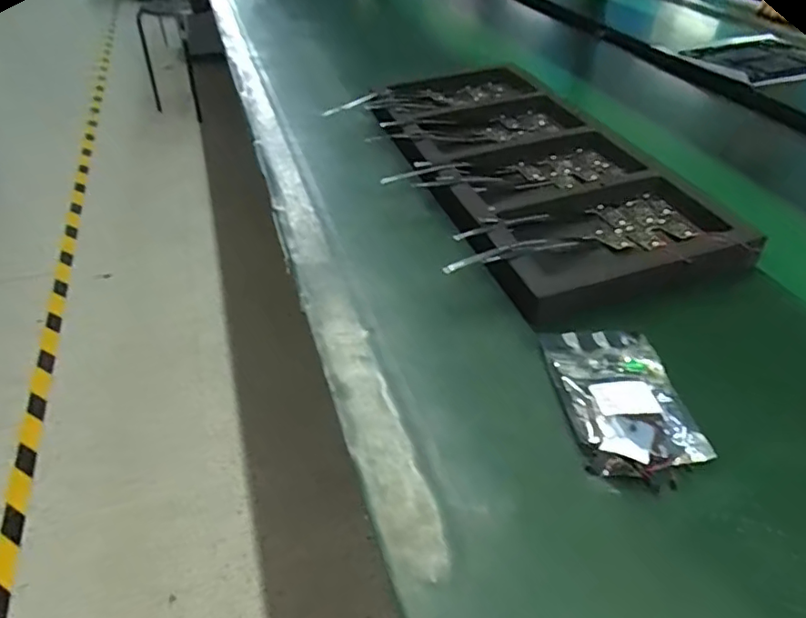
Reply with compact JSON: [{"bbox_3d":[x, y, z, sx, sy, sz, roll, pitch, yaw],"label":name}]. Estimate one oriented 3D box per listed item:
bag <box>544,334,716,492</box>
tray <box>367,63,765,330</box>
[{"bbox_3d":[0.152,0.063,0.391,0.082,0.019,0.129,-4,41,-4],"label":"bag"},{"bbox_3d":[0.118,-0.176,0.649,0.251,0.039,0.548,-11,42,-12],"label":"tray"}]

